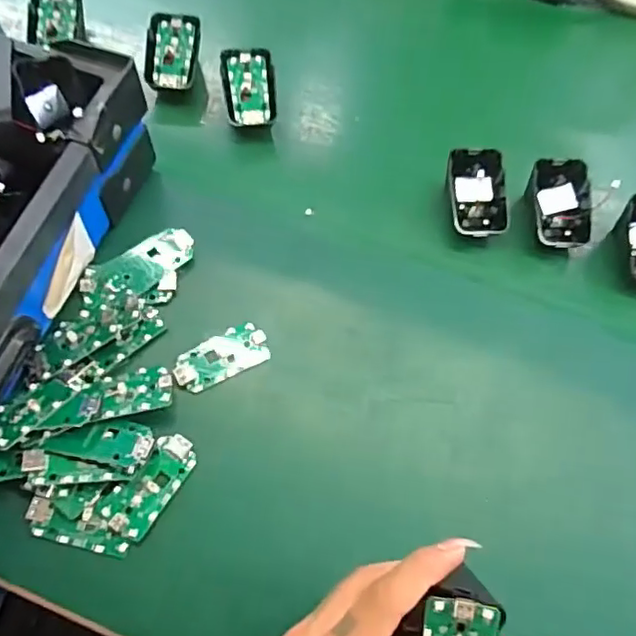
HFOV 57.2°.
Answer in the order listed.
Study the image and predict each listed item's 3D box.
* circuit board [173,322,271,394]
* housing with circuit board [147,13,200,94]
[{"bbox_3d":[-0.065,0.026,0.394,0.063,0.007,0.032,-27,67,-15],"label":"circuit board"},{"bbox_3d":[-0.124,-0.228,0.502,0.044,0.015,0.069,4,82,-2],"label":"housing with circuit board"}]

